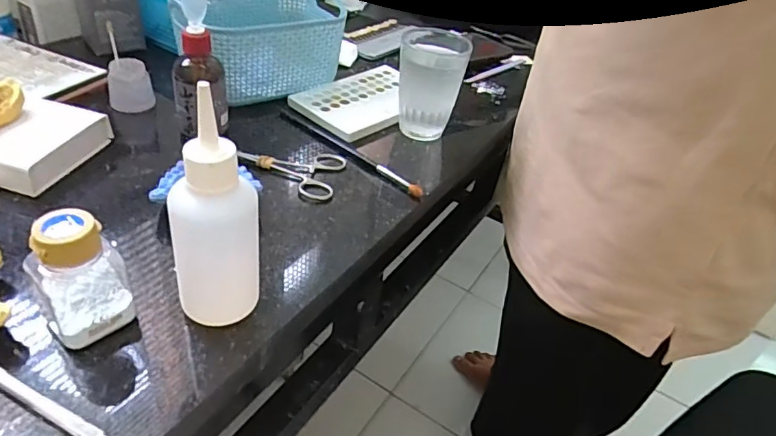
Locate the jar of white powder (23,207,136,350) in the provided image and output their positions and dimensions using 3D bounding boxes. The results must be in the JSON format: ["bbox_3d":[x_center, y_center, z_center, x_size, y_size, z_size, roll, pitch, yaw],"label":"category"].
[{"bbox_3d":[-0.171,0.034,0.298,0.045,0.074,0.040,-19,46,-32],"label":"jar of white powder"}]

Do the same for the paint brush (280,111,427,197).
[{"bbox_3d":[-0.038,-0.065,0.499,0.176,0.004,0.015,35,43,30],"label":"paint brush"}]

